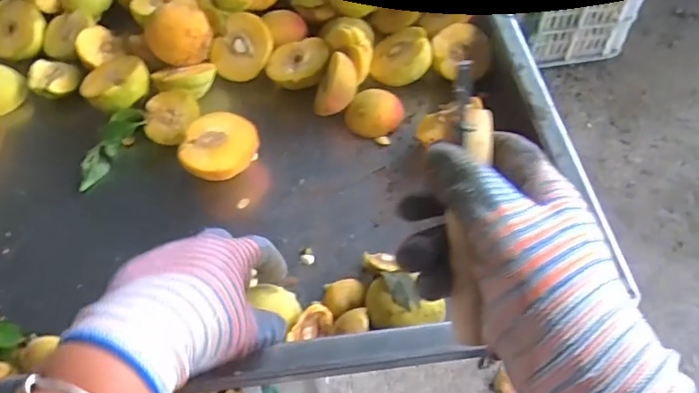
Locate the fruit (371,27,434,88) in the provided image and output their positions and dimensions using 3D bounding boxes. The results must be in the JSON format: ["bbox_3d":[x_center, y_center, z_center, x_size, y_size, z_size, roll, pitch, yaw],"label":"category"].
[{"bbox_3d":[0.054,-0.139,0.545,0.063,0.036,0.052,-45,52,6],"label":"fruit"}]

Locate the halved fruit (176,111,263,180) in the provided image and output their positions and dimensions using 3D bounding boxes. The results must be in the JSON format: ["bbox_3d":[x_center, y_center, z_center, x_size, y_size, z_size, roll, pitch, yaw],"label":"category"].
[{"bbox_3d":[-0.119,-0.041,0.496,0.070,0.043,0.068,-26,58,-14],"label":"halved fruit"}]

